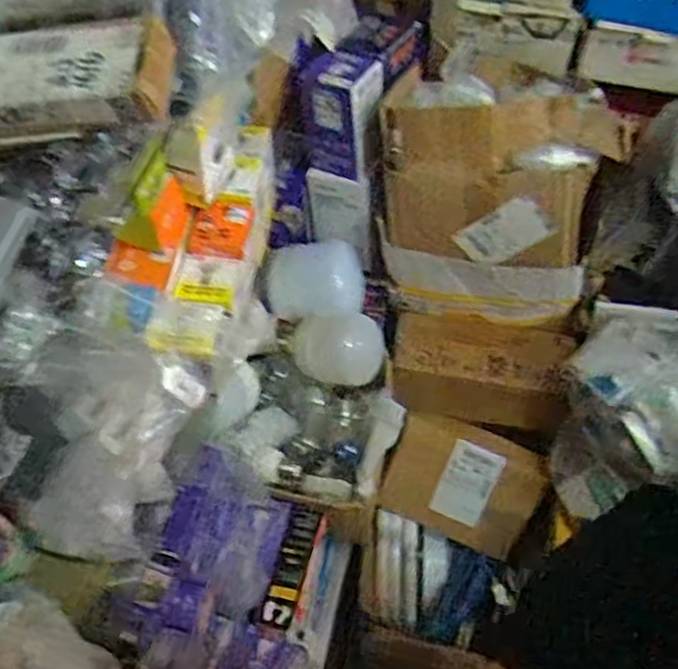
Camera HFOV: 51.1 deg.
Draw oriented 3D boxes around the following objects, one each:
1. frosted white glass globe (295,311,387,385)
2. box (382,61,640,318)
[{"bbox_3d":[-0.004,0.016,1.010,0.137,0.091,0.094,10,53,10],"label":"frosted white glass globe"},{"bbox_3d":[0.217,-0.191,1.014,0.326,0.321,0.152,13,19,15],"label":"box"}]

